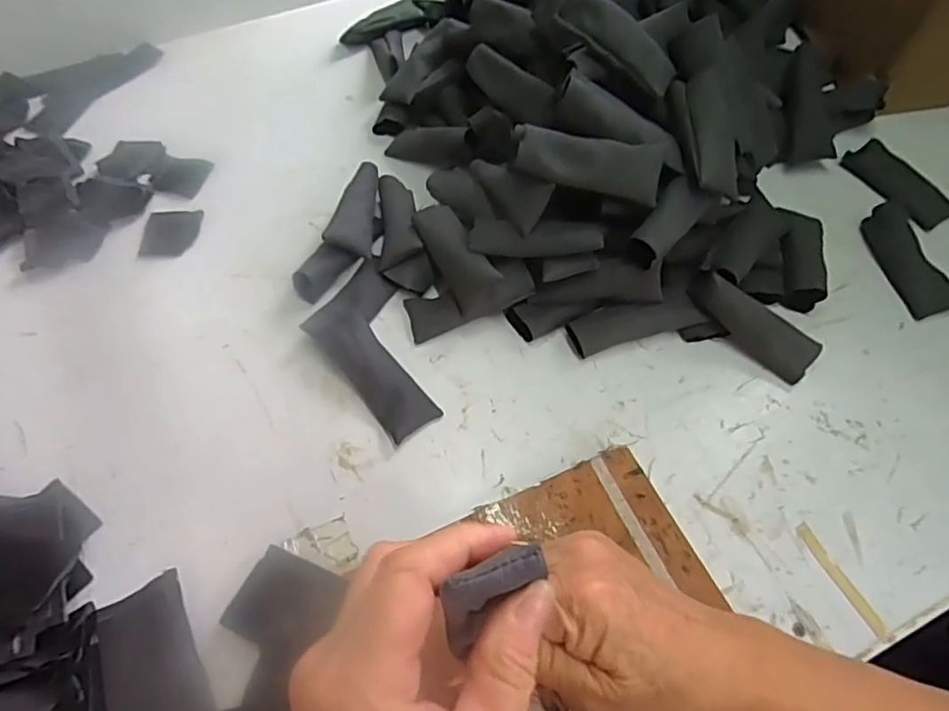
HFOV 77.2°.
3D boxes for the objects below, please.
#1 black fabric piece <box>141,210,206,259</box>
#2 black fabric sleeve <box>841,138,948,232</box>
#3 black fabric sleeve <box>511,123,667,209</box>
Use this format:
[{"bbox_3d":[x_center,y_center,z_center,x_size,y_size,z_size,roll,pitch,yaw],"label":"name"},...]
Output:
[{"bbox_3d":[-0.279,-0.113,0.550,0.050,0.005,0.053,-3,57,0],"label":"black fabric piece"},{"bbox_3d":[0.394,-0.160,0.550,0.044,0.020,0.102,-22,59,-12],"label":"black fabric sleeve"},{"bbox_3d":[0.081,-0.137,0.429,0.103,0.039,0.033,8,59,6],"label":"black fabric sleeve"}]

